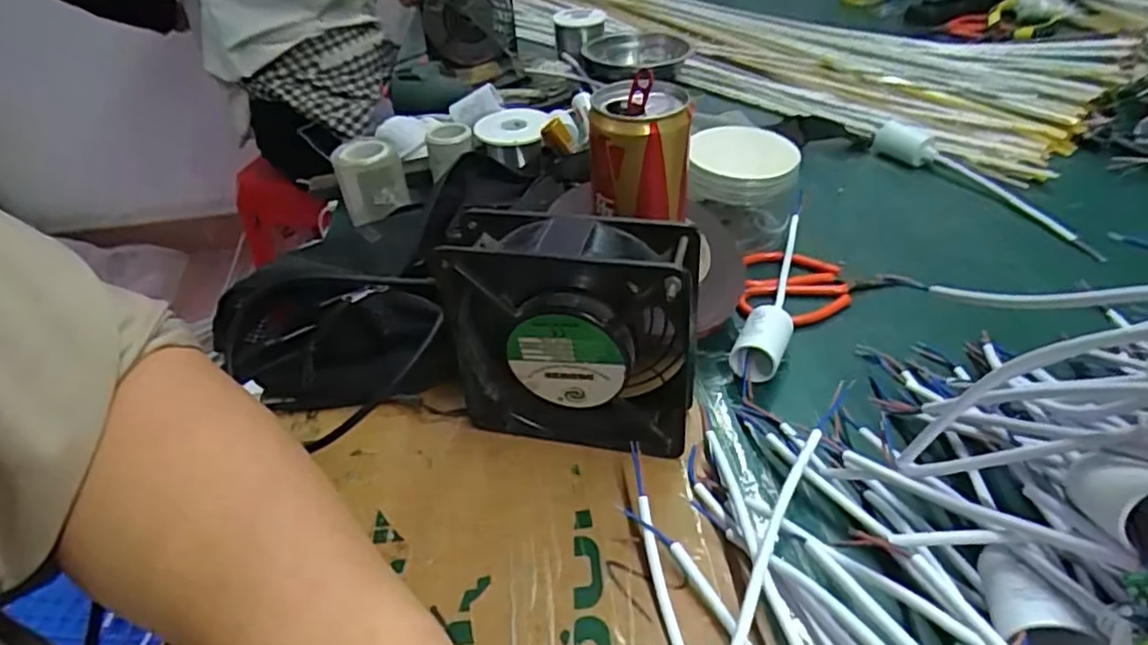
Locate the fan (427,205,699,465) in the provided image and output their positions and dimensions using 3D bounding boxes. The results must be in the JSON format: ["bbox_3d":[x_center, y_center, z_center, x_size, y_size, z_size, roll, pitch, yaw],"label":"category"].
[{"bbox_3d":[-0.001,0.005,0.342,0.126,0.119,0.050,7,40,15],"label":"fan"}]

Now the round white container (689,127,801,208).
[{"bbox_3d":[0.123,-0.117,0.483,0.073,0.032,0.091,4,39,11],"label":"round white container"}]

